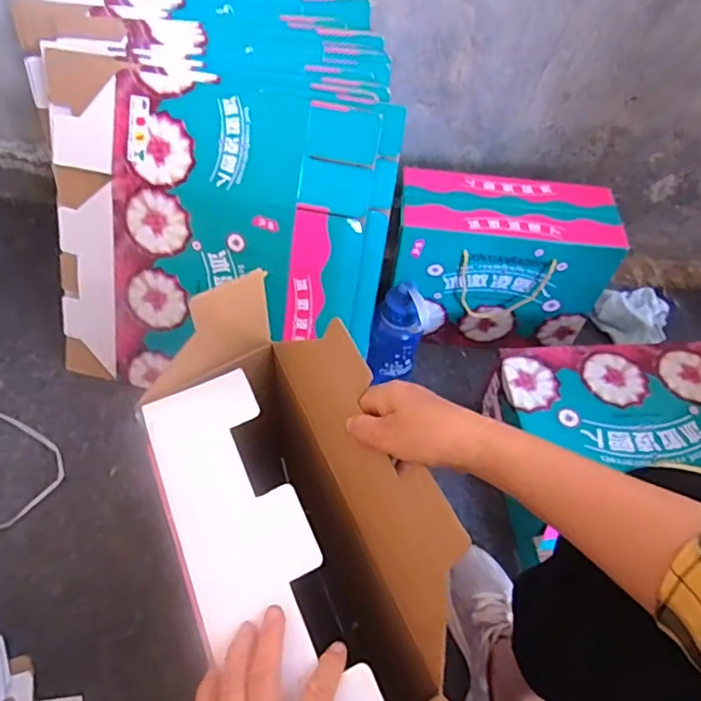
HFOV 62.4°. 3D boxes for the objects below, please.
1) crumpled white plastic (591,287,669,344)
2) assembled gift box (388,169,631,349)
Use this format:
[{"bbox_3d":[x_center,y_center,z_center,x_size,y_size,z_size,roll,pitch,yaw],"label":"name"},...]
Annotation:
[{"bbox_3d":[0.534,-0.068,1.085,0.148,0.040,0.124,-14,55,-15],"label":"crumpled white plastic"},{"bbox_3d":[0.237,-0.142,0.972,0.336,0.250,0.163,3,52,-3],"label":"assembled gift box"}]

